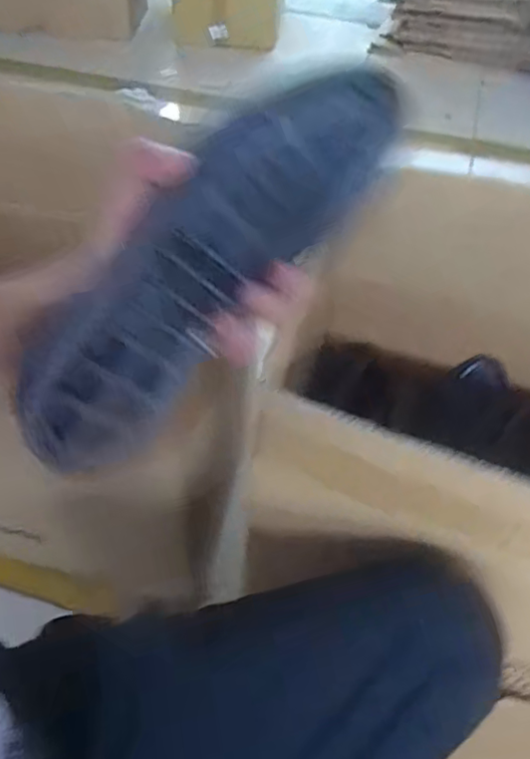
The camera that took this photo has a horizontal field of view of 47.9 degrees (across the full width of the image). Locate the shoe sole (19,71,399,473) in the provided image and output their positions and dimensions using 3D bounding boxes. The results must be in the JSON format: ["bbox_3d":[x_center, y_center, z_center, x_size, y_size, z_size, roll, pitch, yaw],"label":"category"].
[{"bbox_3d":[-0.030,-0.060,0.309,0.250,0.081,0.035,-48,36,-5],"label":"shoe sole"}]

